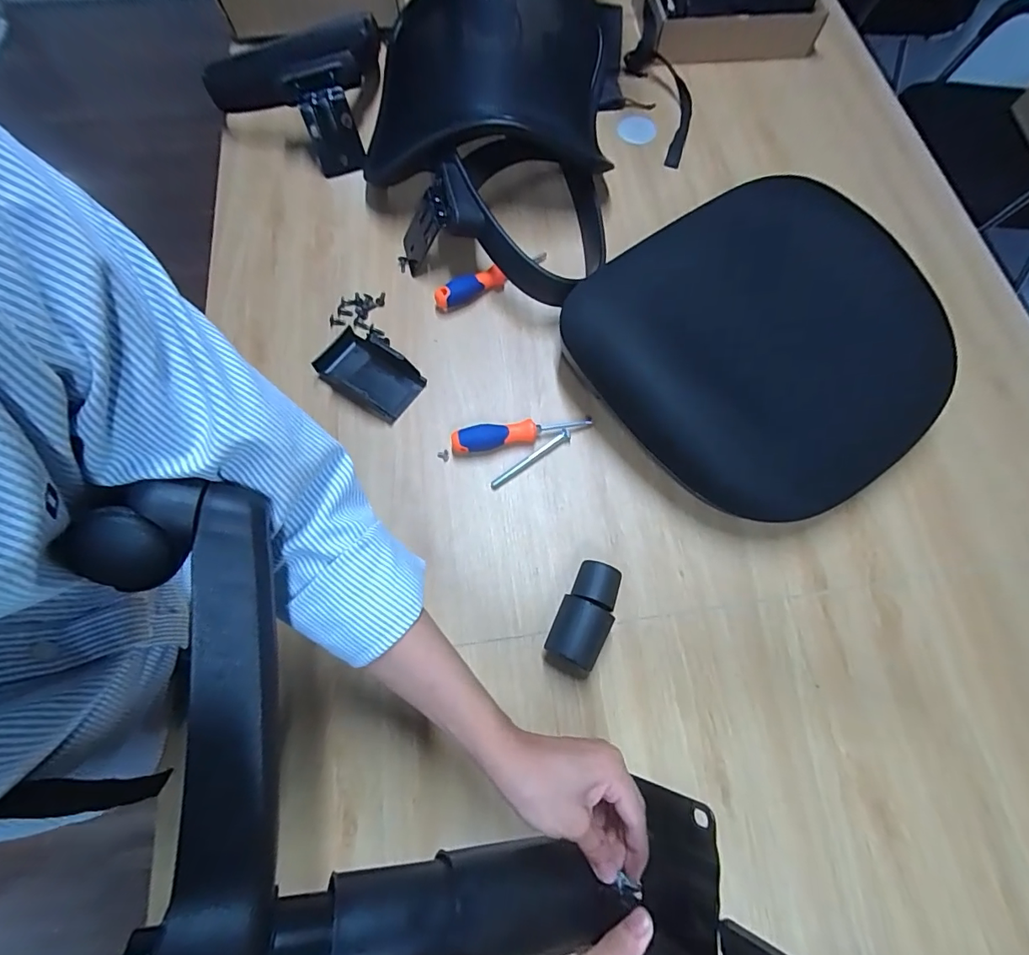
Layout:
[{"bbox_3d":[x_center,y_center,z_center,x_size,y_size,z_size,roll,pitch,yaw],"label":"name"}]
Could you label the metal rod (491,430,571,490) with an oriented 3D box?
[{"bbox_3d":[0.022,-0.022,0.615,0.121,0.009,0.012,-35,74,-13],"label":"metal rod"}]

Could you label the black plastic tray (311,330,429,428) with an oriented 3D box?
[{"bbox_3d":[-0.197,-0.140,0.645,0.141,0.031,0.082,34,72,11],"label":"black plastic tray"}]

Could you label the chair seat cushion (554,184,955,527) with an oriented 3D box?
[{"bbox_3d":[0.327,-0.175,0.617,0.415,0.114,0.393,-34,74,-13],"label":"chair seat cushion"}]

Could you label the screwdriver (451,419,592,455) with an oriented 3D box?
[{"bbox_3d":[0.009,-0.058,0.620,0.178,0.029,0.028,-10,70,-5],"label":"screwdriver"}]

